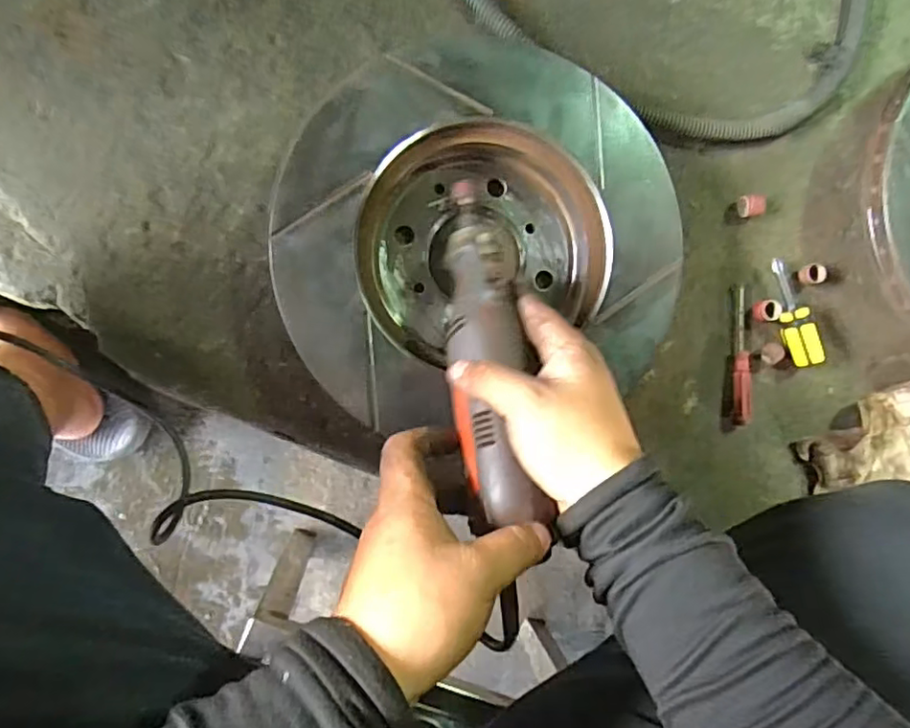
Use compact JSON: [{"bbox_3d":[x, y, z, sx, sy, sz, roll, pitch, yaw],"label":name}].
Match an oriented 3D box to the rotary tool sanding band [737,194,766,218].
[{"bbox_3d":[0.214,-0.114,0.447,0.018,0.015,0.015,-12,92,-8],"label":"rotary tool sanding band"}]

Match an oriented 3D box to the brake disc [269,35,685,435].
[{"bbox_3d":[0.011,-0.086,0.398,0.245,0.047,0.217,-17,94,-7],"label":"brake disc"}]

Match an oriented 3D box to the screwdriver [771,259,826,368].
[{"bbox_3d":[0.244,-0.036,0.447,0.018,0.024,0.079,-18,95,-7],"label":"screwdriver"}]

